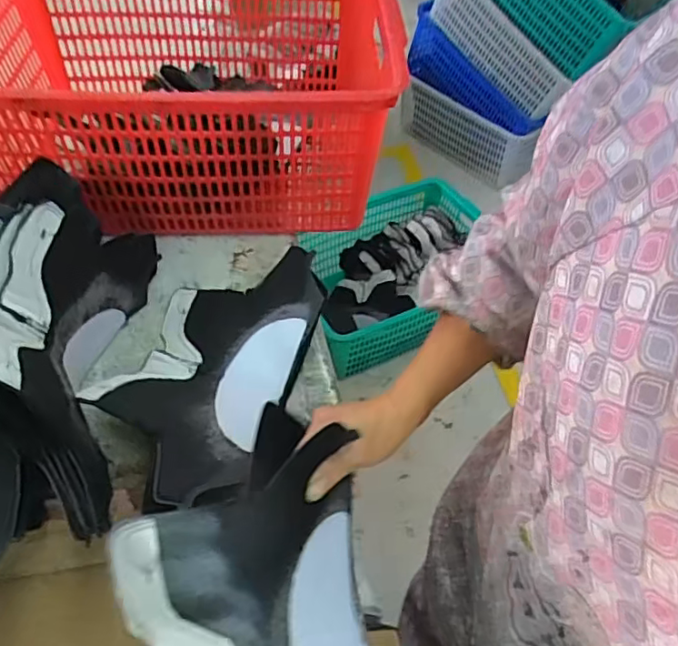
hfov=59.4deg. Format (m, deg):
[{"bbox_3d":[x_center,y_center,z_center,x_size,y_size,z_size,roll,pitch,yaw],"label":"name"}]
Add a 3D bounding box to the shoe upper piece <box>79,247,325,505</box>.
[{"bbox_3d":[-0.146,0.042,0.670,0.189,0.079,0.346,14,53,8],"label":"shoe upper piece"}]

